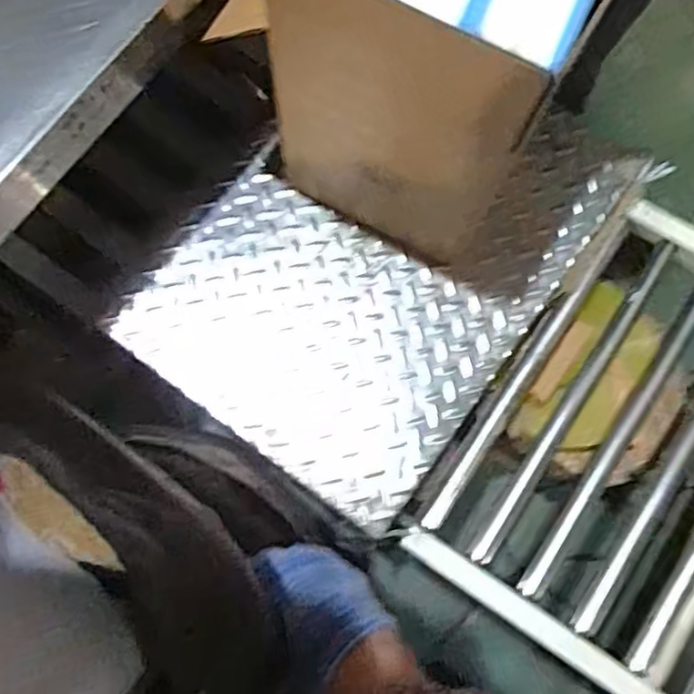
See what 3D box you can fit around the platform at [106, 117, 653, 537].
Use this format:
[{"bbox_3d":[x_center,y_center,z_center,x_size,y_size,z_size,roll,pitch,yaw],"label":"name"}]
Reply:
[{"bbox_3d":[0.052,-0.131,0.967,0.466,0.025,0.634,36,79,8],"label":"platform"}]

